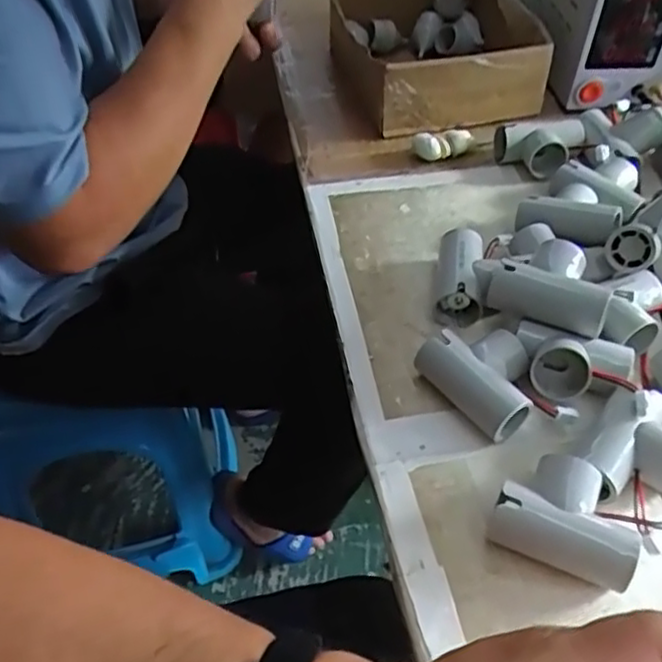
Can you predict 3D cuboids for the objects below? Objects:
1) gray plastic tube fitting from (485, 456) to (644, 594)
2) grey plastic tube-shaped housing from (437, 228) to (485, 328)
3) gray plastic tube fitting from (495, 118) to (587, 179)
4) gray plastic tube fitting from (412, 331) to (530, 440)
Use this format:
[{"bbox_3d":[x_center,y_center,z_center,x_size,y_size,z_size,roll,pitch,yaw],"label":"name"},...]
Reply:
[{"bbox_3d":[0.130,0.103,0.368,0.072,0.037,0.056,25,52,21],"label":"gray plastic tube fitting"},{"bbox_3d":[0.096,-0.043,0.504,0.032,0.034,0.076,6,47,4],"label":"grey plastic tube-shaped housing"},{"bbox_3d":[0.191,-0.165,0.613,0.077,0.036,0.052,-5,48,-6],"label":"gray plastic tube fitting"},{"bbox_3d":[0.098,0.030,0.434,0.057,0.033,0.071,-25,53,-22],"label":"gray plastic tube fitting"}]

